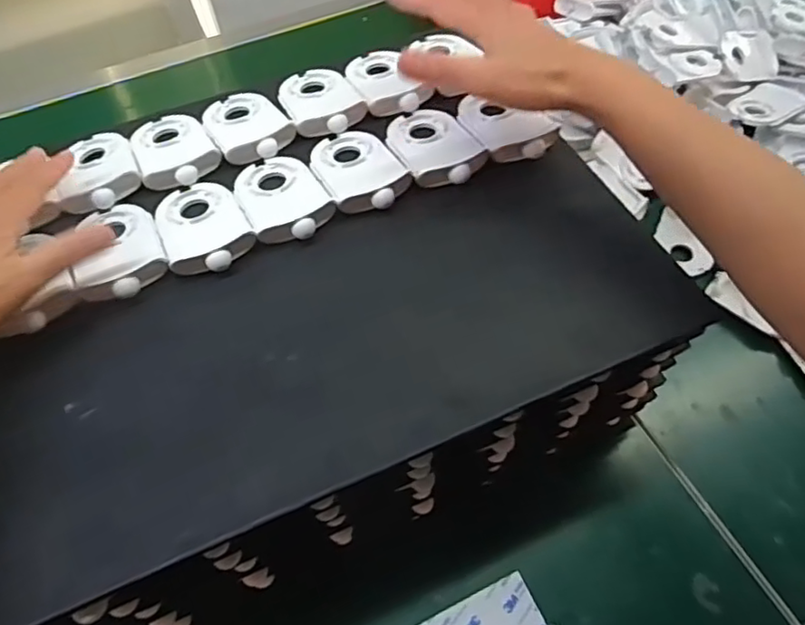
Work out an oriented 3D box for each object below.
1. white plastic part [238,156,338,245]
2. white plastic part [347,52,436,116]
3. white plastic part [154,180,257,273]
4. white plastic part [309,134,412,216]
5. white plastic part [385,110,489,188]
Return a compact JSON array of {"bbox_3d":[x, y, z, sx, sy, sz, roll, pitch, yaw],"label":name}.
[{"bbox_3d":[-0.087,-0.086,0.427,0.058,0.009,0.086,-24,59,-12],"label":"white plastic part"},{"bbox_3d":[-0.016,-0.195,0.501,0.052,0.016,0.091,-21,49,-10],"label":"white plastic part"},{"bbox_3d":[-0.139,-0.062,0.412,0.057,0.010,0.087,-26,59,-13],"label":"white plastic part"},{"bbox_3d":[-0.033,-0.108,0.438,0.057,0.012,0.087,-24,59,-12],"label":"white plastic part"},{"bbox_3d":[0.024,-0.129,0.452,0.060,0.013,0.087,-24,59,-12],"label":"white plastic part"}]

